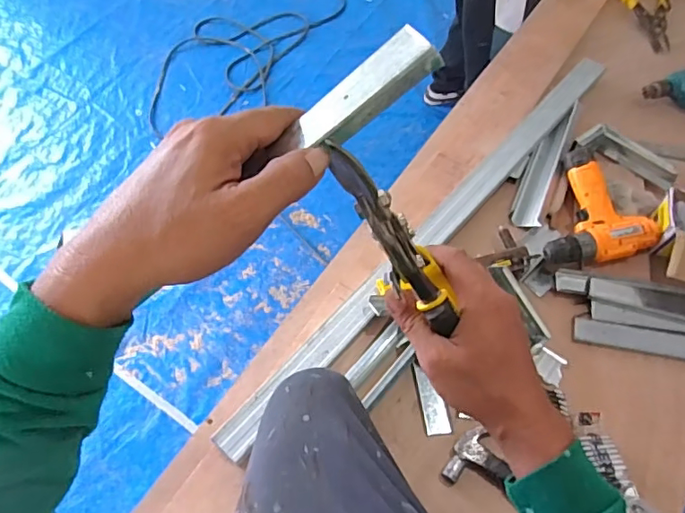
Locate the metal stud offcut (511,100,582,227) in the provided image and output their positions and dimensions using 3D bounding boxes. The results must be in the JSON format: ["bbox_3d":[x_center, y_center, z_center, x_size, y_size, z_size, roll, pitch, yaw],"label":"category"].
[{"bbox_3d":[0.373,-0.171,0.978,0.054,0.028,0.292,22,62,13],"label":"metal stud offcut"}]

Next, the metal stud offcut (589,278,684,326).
[{"bbox_3d":[0.510,0.077,0.850,0.233,0.020,0.057,15,61,9],"label":"metal stud offcut"}]

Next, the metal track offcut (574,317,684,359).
[{"bbox_3d":[0.463,0.127,0.831,0.196,0.014,0.040,9,60,6],"label":"metal track offcut"}]

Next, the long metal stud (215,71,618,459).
[{"bbox_3d":[0.175,-0.054,0.920,0.084,0.047,1.004,38,67,20],"label":"long metal stud"}]

